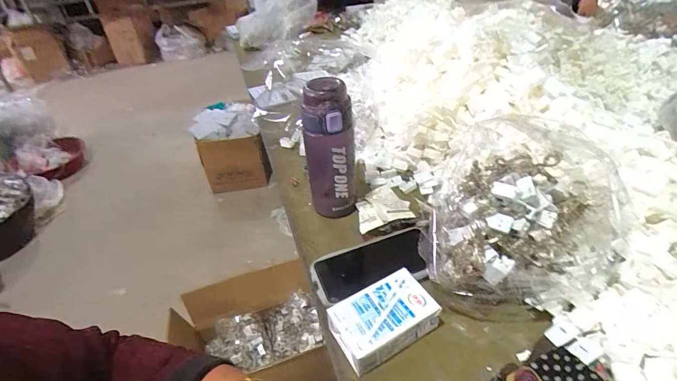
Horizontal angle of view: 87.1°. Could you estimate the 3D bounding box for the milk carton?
[{"bbox_3d":[0.050,0.141,0.395,0.106,0.034,0.065,-21,42,-20],"label":"milk carton"}]

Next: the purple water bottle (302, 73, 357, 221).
[{"bbox_3d":[-0.013,-0.051,0.510,0.070,0.199,0.064,-4,39,2],"label":"purple water bottle"}]

